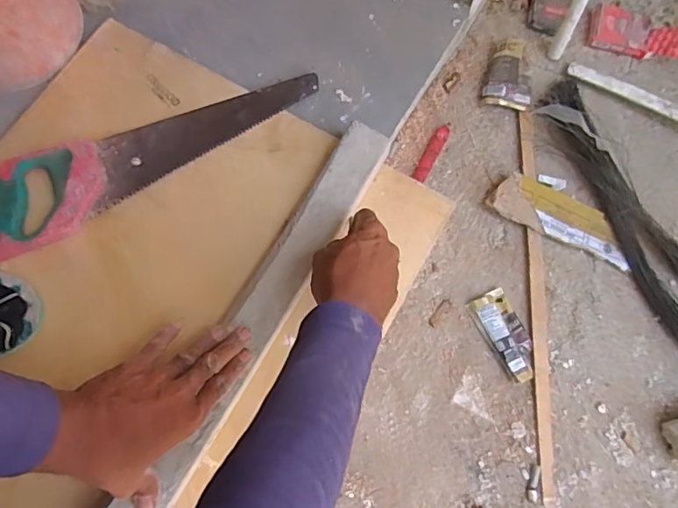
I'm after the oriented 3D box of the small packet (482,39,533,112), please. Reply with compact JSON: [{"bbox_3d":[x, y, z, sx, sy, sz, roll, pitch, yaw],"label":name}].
[{"bbox_3d":[0.255,-0.265,0.752,0.067,0.033,0.101,14,73,3],"label":"small packet"}]

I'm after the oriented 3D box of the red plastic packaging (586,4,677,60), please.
[{"bbox_3d":[0.468,-0.340,0.778,0.158,0.046,0.074,20,73,5],"label":"red plastic packaging"}]

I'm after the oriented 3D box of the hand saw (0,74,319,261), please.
[{"bbox_3d":[-0.225,-0.136,0.607,0.413,0.023,0.100,-32,76,-11],"label":"hand saw"}]

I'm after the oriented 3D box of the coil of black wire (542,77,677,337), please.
[{"bbox_3d":[0.410,-0.048,0.685,0.102,0.051,0.452,-28,75,-10],"label":"coil of black wire"}]

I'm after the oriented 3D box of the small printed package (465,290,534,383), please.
[{"bbox_3d":[0.217,0.103,0.650,0.050,0.013,0.113,-27,75,-9],"label":"small printed package"}]

